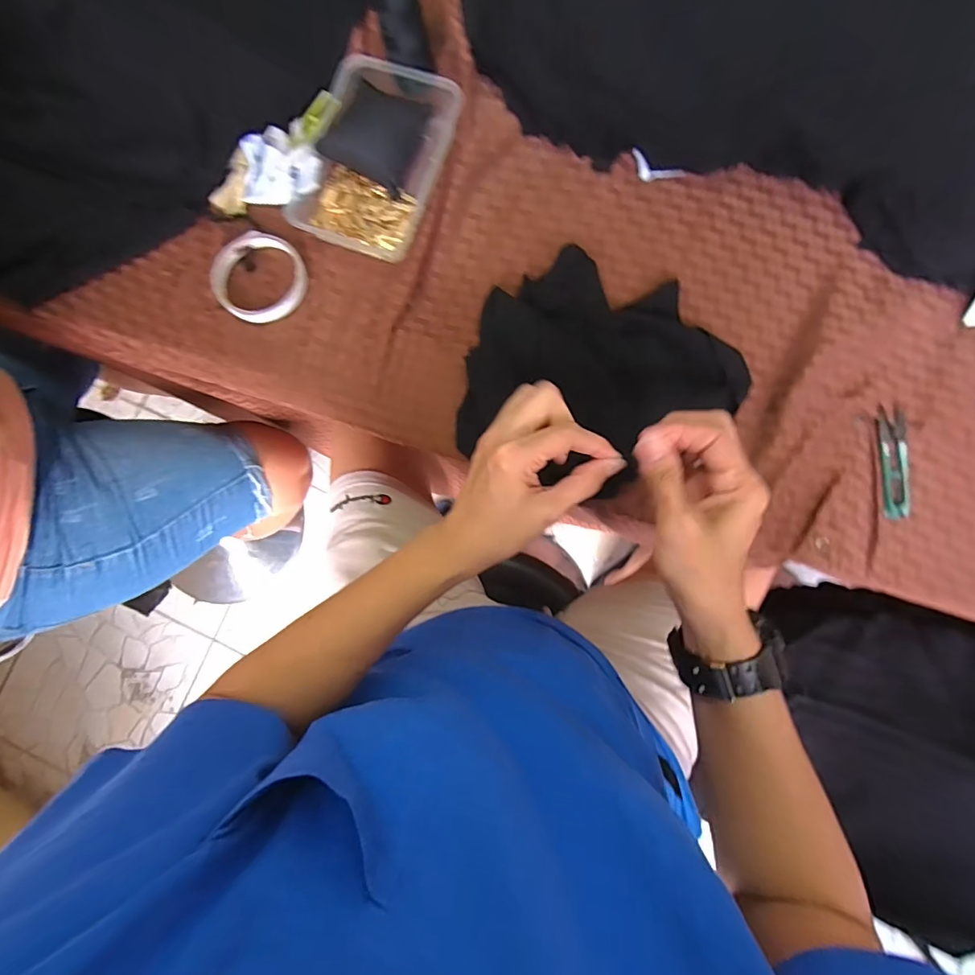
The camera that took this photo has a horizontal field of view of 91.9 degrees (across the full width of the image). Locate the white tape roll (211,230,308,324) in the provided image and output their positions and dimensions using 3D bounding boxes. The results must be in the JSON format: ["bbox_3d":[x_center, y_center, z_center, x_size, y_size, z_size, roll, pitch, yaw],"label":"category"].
[{"bbox_3d":[-0.223,-0.203,0.455,0.096,0.013,0.084,35,88,4],"label":"white tape roll"}]

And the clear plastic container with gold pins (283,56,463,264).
[{"bbox_3d":[-0.108,-0.312,0.446,0.124,0.035,0.177,22,87,3],"label":"clear plastic container with gold pins"}]

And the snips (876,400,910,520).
[{"bbox_3d":[0.372,-0.022,0.428,0.026,0.005,0.103,-1,86,2],"label":"snips"}]

